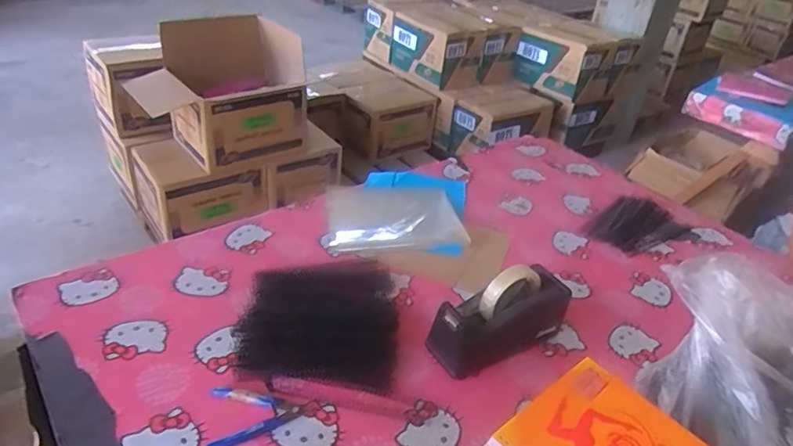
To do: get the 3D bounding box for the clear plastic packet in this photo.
[{"bbox_3d":[-0.007,-0.019,1.060,0.244,0.022,0.221,1,34,-11],"label":"clear plastic packet"}]

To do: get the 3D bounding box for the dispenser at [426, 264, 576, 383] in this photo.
[{"bbox_3d":[0.142,0.133,0.772,0.215,0.121,0.066,-14,39,-29],"label":"dispenser"}]

